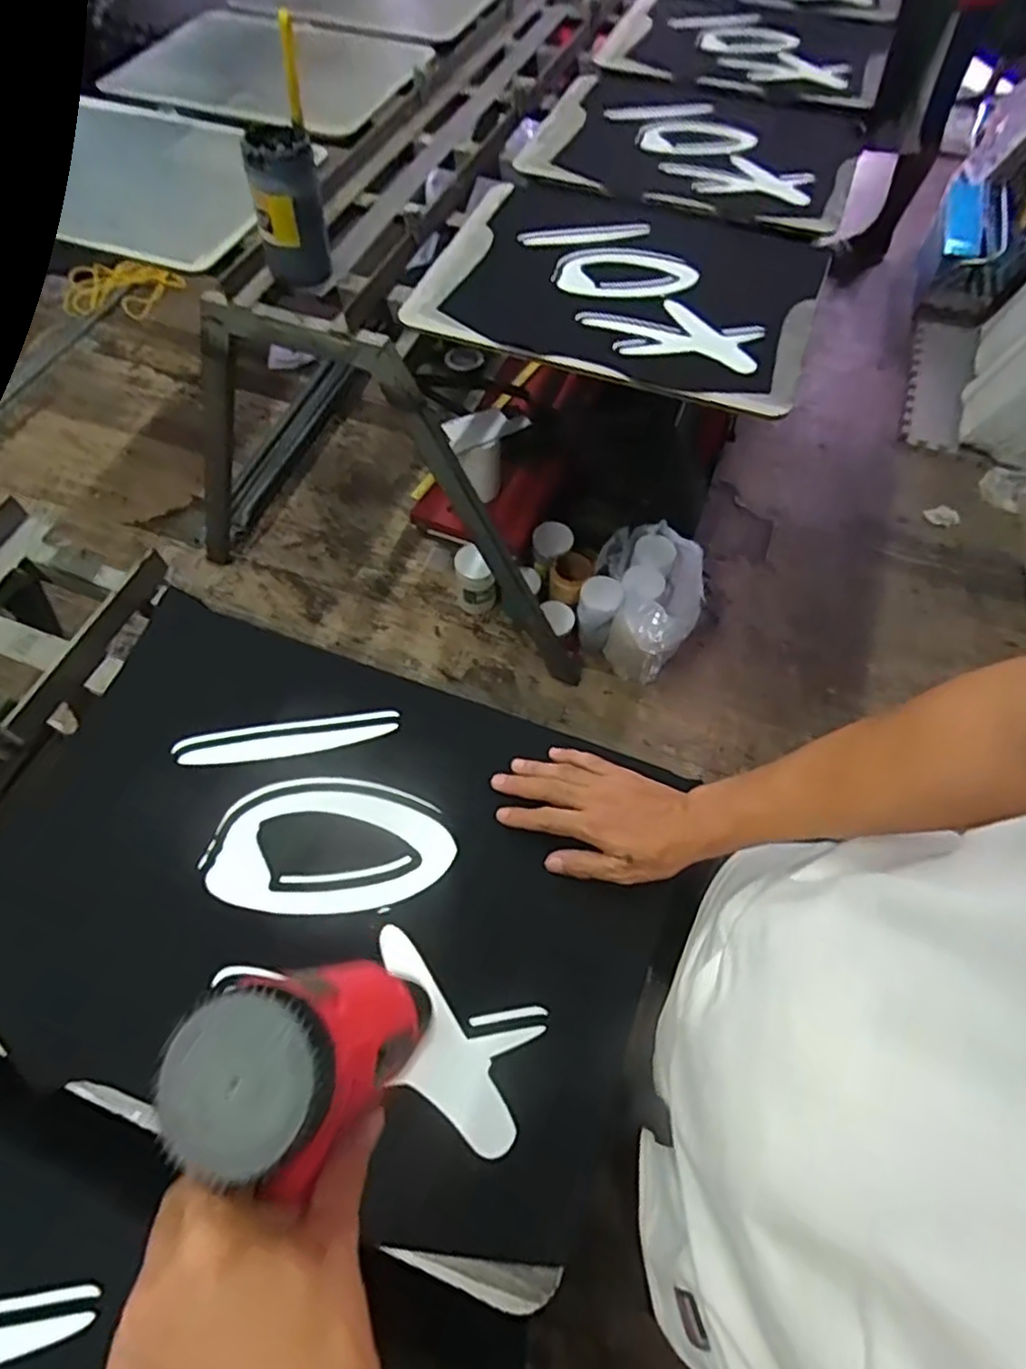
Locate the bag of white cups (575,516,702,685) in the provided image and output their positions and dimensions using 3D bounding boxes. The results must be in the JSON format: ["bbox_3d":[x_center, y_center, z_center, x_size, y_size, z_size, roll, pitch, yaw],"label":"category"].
[{"bbox_3d":[0.291,-0.186,1.534,0.258,0.188,0.324,21,62,11],"label":"bag of white cups"}]

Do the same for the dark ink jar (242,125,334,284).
[{"bbox_3d":[-0.325,-0.687,0.971,0.097,0.176,0.107,-14,61,-8],"label":"dark ink jar"}]

